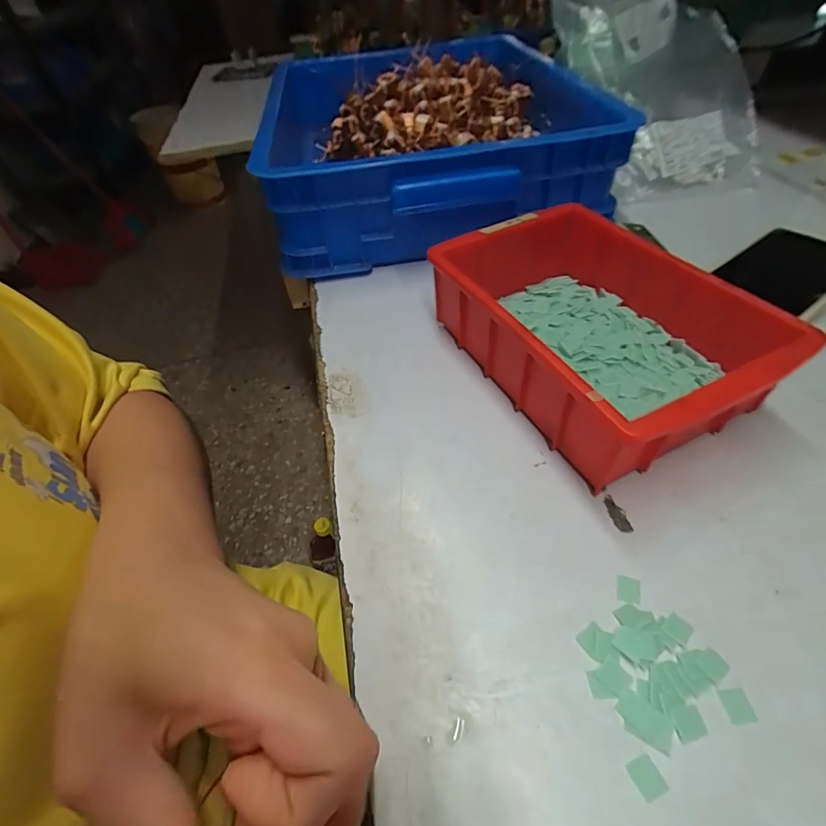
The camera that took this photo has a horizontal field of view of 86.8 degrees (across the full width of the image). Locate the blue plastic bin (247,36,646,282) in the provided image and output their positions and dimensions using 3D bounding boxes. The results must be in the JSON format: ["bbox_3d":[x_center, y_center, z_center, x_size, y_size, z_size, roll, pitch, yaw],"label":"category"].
[{"bbox_3d":[0.003,-0.316,0.502,0.318,0.098,0.433,-12,48,-3],"label":"blue plastic bin"}]

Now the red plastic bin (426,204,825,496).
[{"bbox_3d":[0.112,-0.053,0.285,0.126,0.068,0.192,-24,50,-14],"label":"red plastic bin"}]

